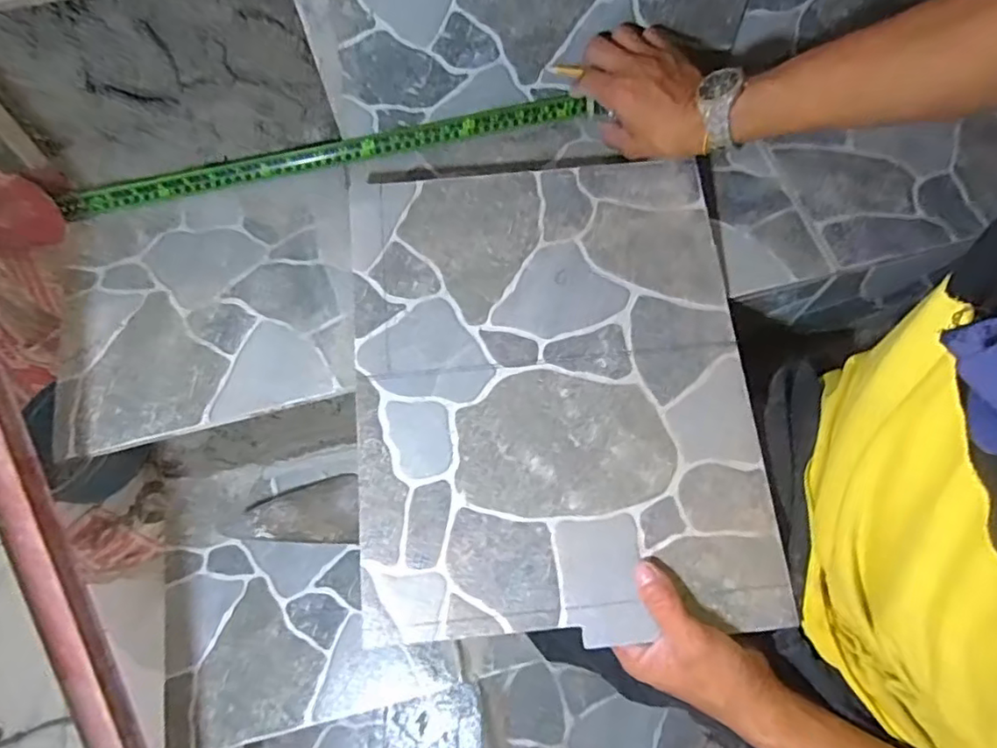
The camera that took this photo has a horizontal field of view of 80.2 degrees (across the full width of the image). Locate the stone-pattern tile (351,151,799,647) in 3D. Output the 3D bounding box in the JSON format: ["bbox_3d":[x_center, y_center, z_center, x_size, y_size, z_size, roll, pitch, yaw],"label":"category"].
[{"bbox_3d":[0.043,-0.001,0.486,0.313,0.007,0.396,-5,74,-2],"label":"stone-pattern tile"}]

